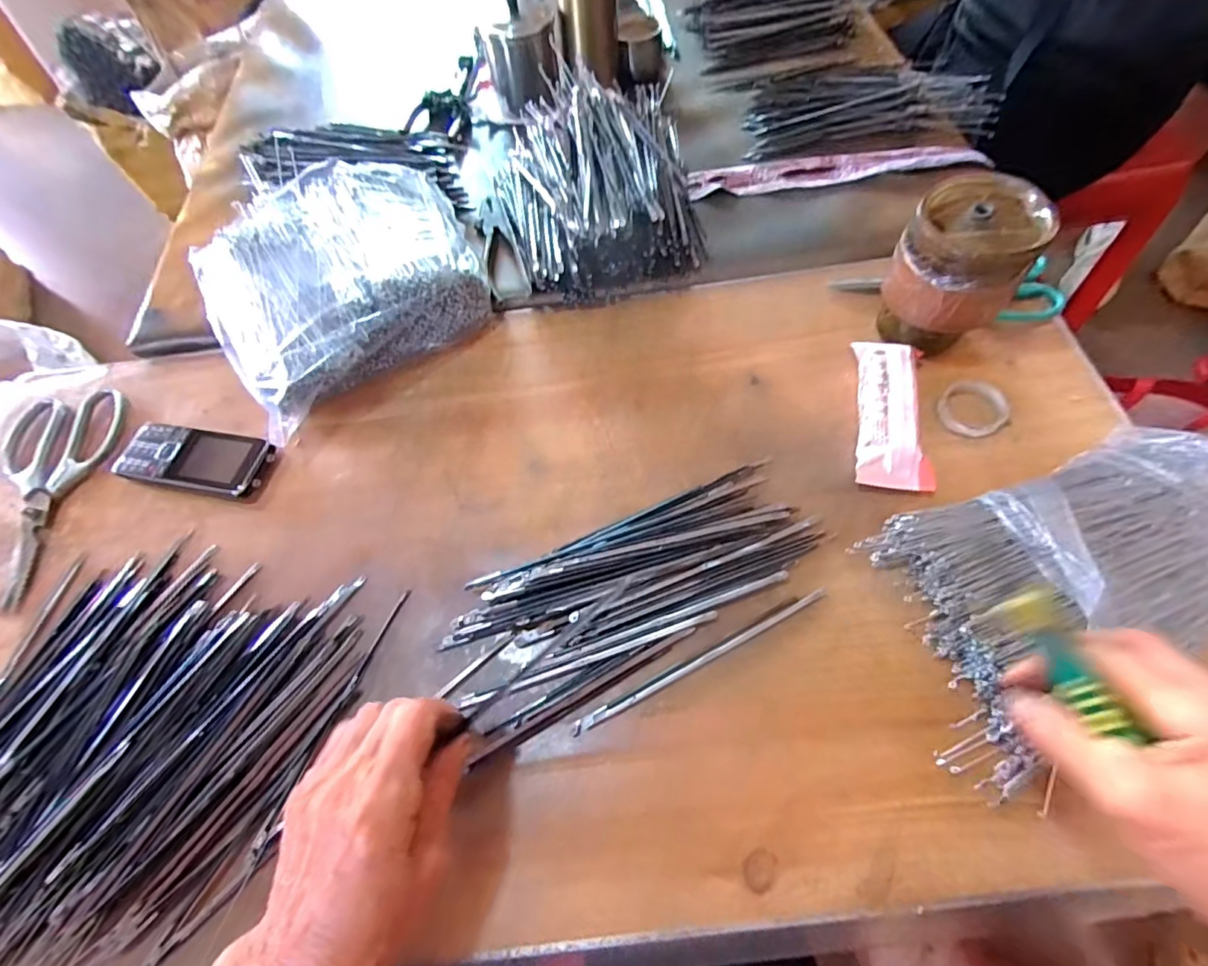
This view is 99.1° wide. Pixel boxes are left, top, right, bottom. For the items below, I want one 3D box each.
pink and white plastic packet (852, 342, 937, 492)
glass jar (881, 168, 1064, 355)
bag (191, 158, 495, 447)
[{"bbox_3d":[0.217,-0.055,0.390,0.051,0.022,0.123,5,70,7],"label":"pink and white plastic packet"},{"bbox_3d":[0.262,-0.153,0.393,0.083,0.111,0.088,34,71,21],"label":"glass jar"},{"bbox_3d":[-0.232,-0.183,0.471,0.238,0.097,0.211,-37,65,-13],"label":"bag"}]

